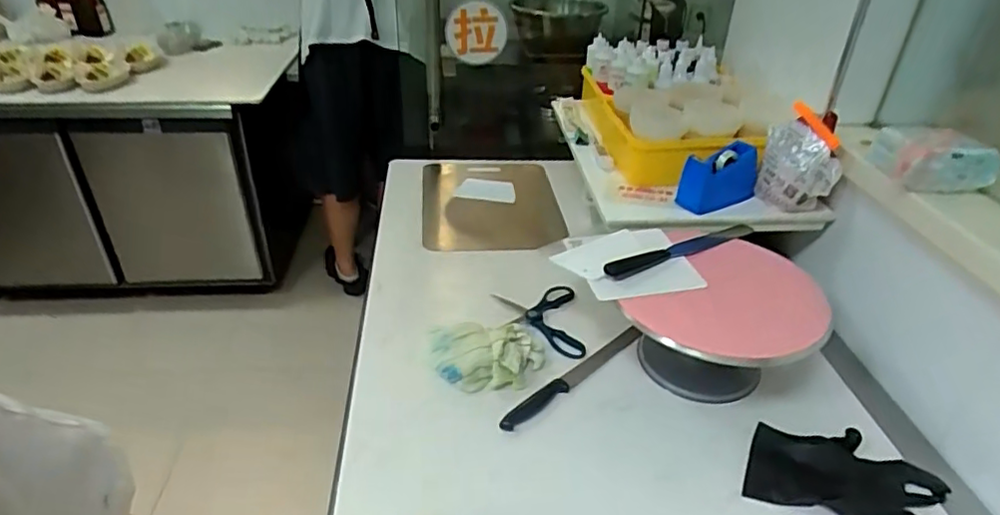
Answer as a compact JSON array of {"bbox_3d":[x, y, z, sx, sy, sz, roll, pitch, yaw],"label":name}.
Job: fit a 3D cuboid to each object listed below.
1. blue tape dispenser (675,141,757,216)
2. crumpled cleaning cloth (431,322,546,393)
[{"bbox_3d":[0.376,-0.134,1.031,0.139,0.097,0.046,-12,36,-20],"label":"blue tape dispenser"},{"bbox_3d":[-0.017,0.143,0.905,0.165,0.043,0.117,0,33,-3],"label":"crumpled cleaning cloth"}]

